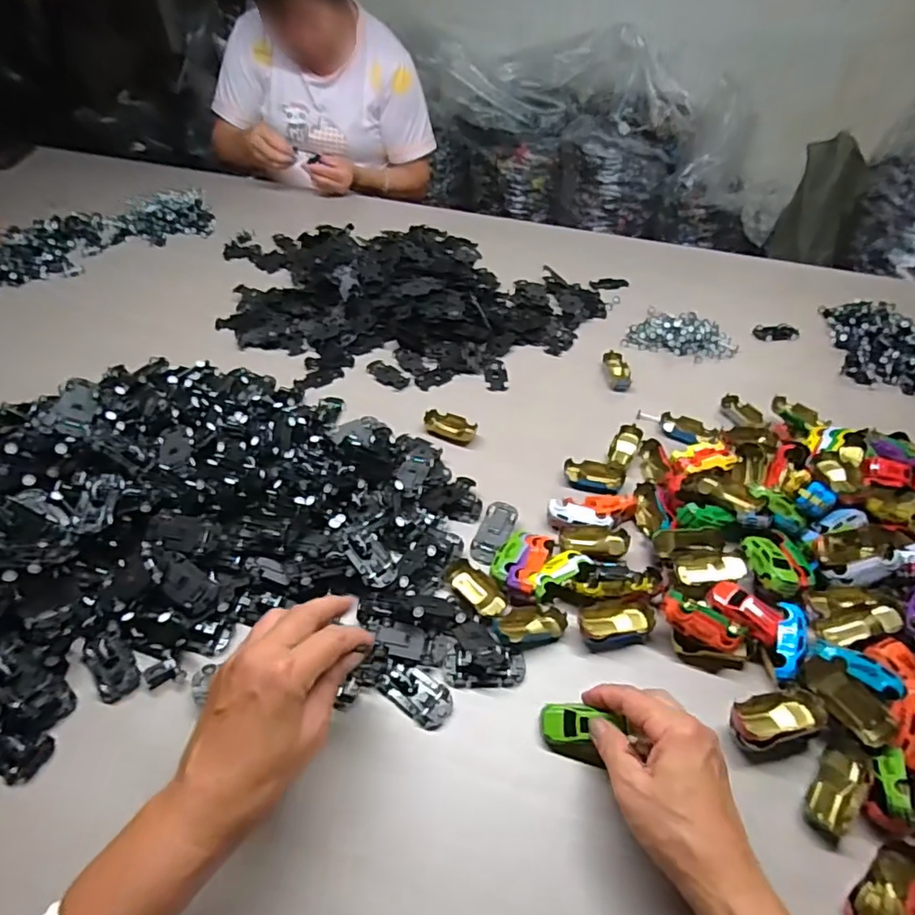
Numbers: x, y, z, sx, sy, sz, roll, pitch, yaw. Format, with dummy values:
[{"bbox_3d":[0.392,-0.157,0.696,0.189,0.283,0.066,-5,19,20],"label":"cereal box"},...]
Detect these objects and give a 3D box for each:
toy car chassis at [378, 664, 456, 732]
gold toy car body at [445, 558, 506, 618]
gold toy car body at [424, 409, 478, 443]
[{"bbox_3d":[-0.032,0.182,0.438,0.060,0.013,0.033,26,51,25],"label":"toy car chassis"},{"bbox_3d":[0.017,0.118,0.505,0.030,0.021,0.071,-30,51,-25],"label":"gold toy car body"},{"bbox_3d":[-0.007,-0.038,0.652,0.060,0.018,0.027,14,46,11],"label":"gold toy car body"}]

